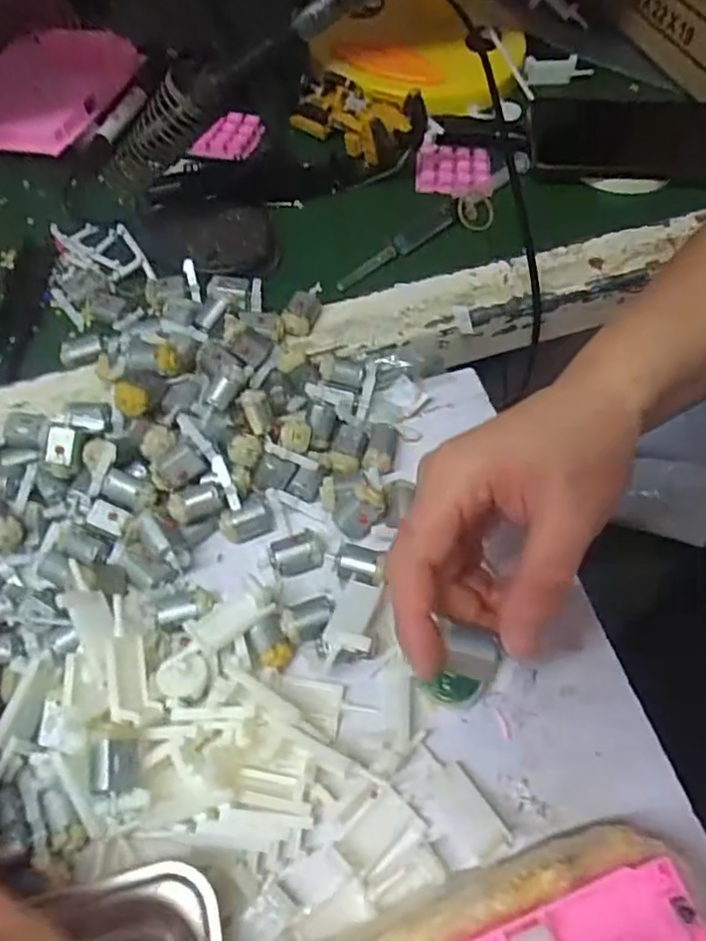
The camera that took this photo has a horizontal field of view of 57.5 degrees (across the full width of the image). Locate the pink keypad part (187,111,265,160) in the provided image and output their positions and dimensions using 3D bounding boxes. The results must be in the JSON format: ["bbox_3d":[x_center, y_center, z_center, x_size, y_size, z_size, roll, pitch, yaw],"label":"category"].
[{"bbox_3d":[-0.097,-0.272,0.528,0.040,0.013,0.073,23,59,14],"label":"pink keypad part"}]

